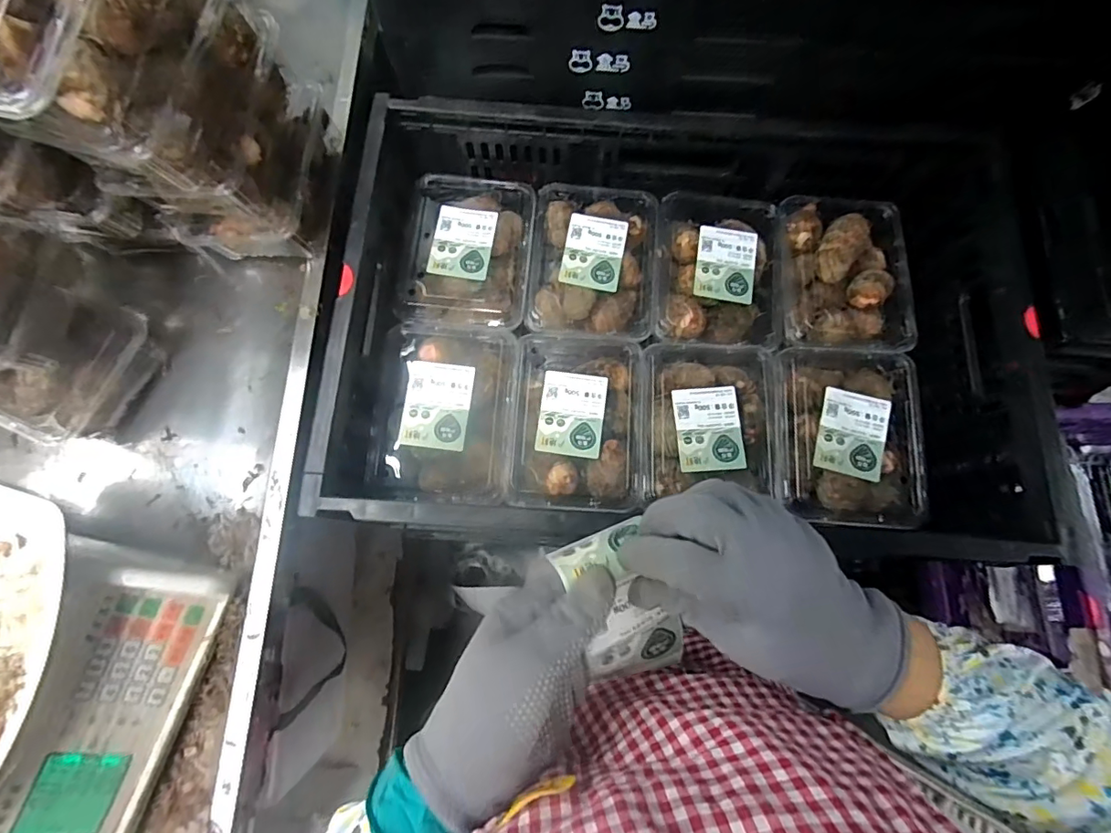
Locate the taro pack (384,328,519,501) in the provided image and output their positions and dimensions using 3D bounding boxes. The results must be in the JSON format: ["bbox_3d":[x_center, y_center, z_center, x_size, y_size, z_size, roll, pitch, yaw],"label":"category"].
[{"bbox_3d":[-0.102,-0.005,0.489,0.122,0.045,0.171,3,76,-1],"label":"taro pack"}]

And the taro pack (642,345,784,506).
[{"bbox_3d":[0.151,0.006,0.509,0.129,0.057,0.160,2,76,-1],"label":"taro pack"}]

